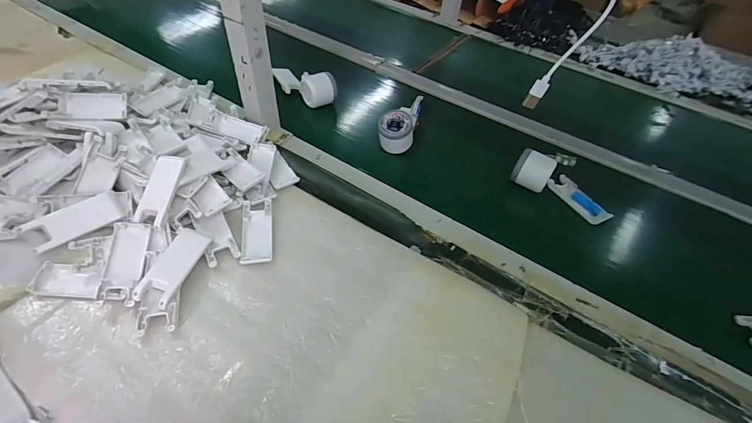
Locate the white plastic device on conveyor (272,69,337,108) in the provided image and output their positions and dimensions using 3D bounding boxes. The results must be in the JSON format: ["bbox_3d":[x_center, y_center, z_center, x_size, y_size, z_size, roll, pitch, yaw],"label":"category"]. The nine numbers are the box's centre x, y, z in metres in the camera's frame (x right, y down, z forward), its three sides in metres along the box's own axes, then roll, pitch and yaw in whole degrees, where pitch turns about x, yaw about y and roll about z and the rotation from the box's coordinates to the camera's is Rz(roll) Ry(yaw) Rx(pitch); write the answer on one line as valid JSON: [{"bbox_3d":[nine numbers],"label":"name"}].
[{"bbox_3d":[-0.147,-0.253,0.722,0.141,0.049,0.054,27,50,18],"label":"white plastic device on conveyor"}]

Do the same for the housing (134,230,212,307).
[{"bbox_3d":[-0.238,0.064,0.439,0.042,0.017,0.099,14,47,6],"label":"housing"}]

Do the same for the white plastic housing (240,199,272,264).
[{"bbox_3d":[-0.160,0.025,0.498,0.039,0.008,0.102,-4,48,-10],"label":"white plastic housing"}]

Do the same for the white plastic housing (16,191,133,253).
[{"bbox_3d":[-0.370,0.009,0.465,0.111,0.016,0.043,-31,88,-29],"label":"white plastic housing"}]

